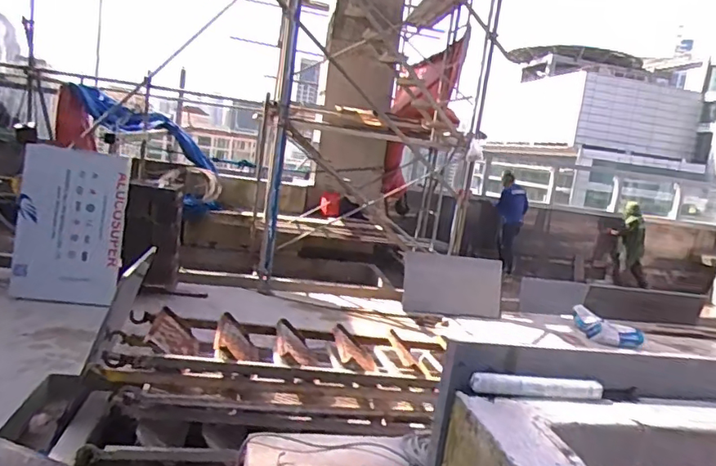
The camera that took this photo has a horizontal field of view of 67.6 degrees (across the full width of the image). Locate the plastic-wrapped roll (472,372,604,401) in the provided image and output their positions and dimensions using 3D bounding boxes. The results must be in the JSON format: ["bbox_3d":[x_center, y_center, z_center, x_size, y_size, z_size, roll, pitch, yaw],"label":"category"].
[{"bbox_3d":[0.432,0.366,1.274,0.332,0.042,0.033,5,8,-10],"label":"plastic-wrapped roll"}]

